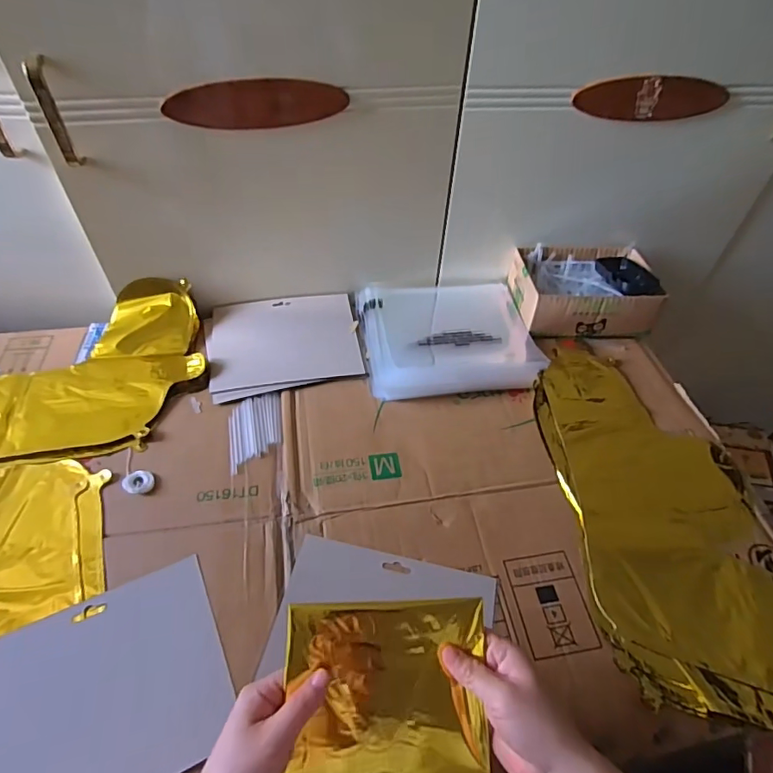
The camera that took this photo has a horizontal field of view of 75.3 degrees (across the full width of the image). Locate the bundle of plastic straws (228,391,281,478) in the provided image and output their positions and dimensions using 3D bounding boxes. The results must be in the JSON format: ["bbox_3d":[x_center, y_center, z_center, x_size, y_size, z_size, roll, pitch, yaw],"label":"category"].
[{"bbox_3d":[-0.153,0.050,0.585,0.060,0.004,0.101,-7,51,-9],"label":"bundle of plastic straws"}]

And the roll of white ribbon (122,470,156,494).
[{"bbox_3d":[-0.262,0.101,0.529,0.032,0.006,0.026,7,50,3],"label":"roll of white ribbon"}]

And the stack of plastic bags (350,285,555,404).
[{"bbox_3d":[0.084,-0.082,0.693,0.231,0.025,0.217,-5,50,-8],"label":"stack of plastic bags"}]

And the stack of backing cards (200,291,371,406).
[{"bbox_3d":[-0.138,-0.065,0.679,0.201,0.007,0.168,-12,52,-13],"label":"stack of backing cards"}]

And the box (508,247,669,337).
[{"bbox_3d":[0.282,-0.143,0.725,0.184,0.077,0.138,0,50,-4],"label":"box"}]

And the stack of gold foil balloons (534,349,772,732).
[{"bbox_3d":[0.294,0.127,0.542,0.217,0.011,0.431,-6,50,-8],"label":"stack of gold foil balloons"}]

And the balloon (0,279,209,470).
[{"bbox_3d":[-0.430,-0.016,0.596,0.394,0.044,0.230,-7,51,-10],"label":"balloon"}]

